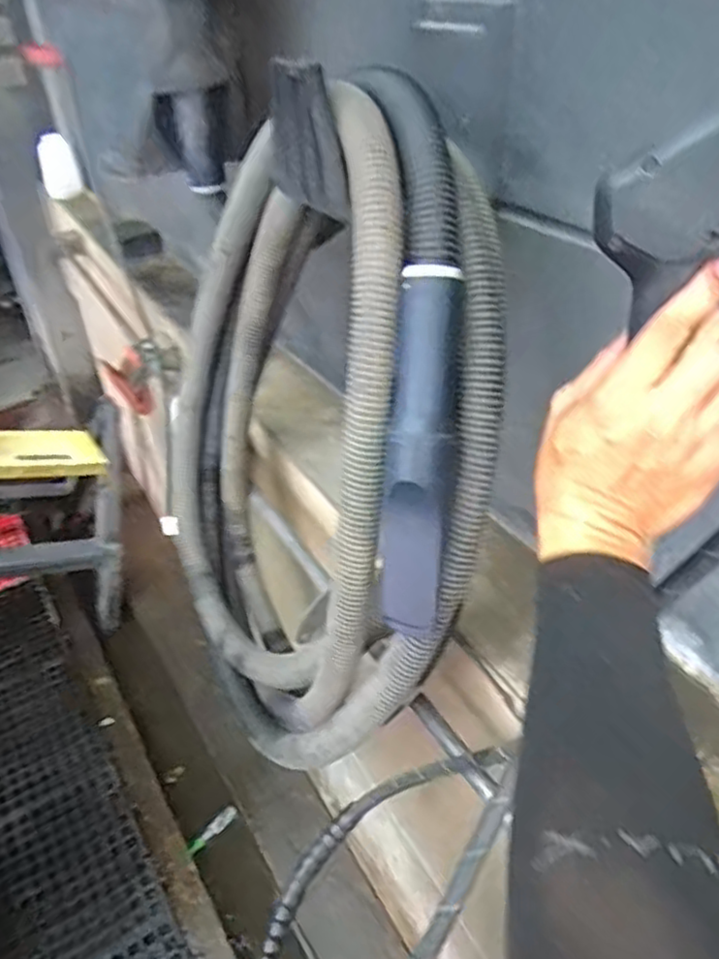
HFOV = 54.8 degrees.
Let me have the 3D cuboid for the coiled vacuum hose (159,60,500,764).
[{"bbox_3d":[-0.065,-0.030,0.755,0.109,0.698,0.532,-6,52,-30],"label":"coiled vacuum hose"}]

